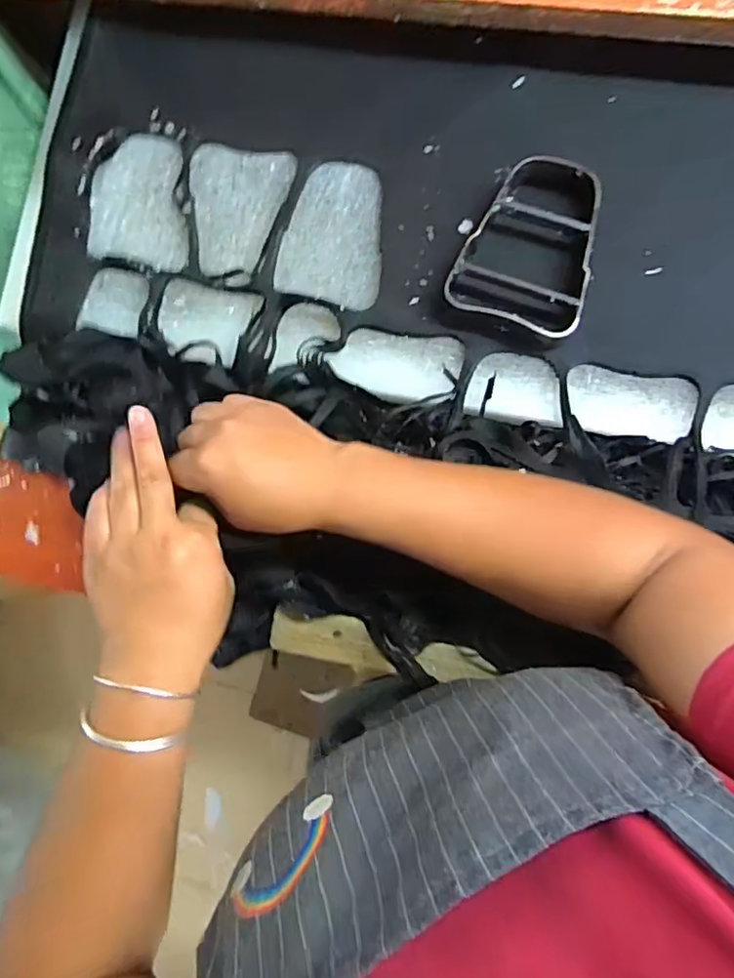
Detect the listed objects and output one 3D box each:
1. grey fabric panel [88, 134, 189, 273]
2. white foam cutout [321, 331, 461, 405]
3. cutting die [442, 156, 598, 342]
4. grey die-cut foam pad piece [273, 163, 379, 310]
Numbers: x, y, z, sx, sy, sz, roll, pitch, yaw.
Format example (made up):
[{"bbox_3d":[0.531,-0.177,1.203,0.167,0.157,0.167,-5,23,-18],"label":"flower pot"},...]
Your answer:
[{"bbox_3d":[-0.207,-0.261,0.536,0.089,0.007,0.126,2,85,7],"label":"grey fabric panel"},{"bbox_3d":[0.023,-0.104,0.496,0.109,0.008,0.057,9,86,8],"label":"white foam cutout"},{"bbox_3d":[0.130,-0.193,0.470,0.105,0.039,0.135,18,87,8],"label":"cutting die"},{"bbox_3d":[-0.032,-0.221,0.516,0.090,0.009,0.128,2,85,7],"label":"grey die-cut foam pad piece"}]

